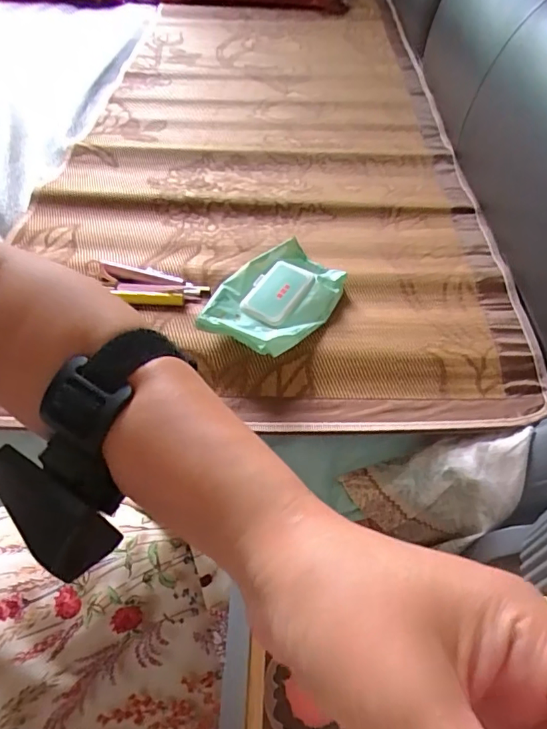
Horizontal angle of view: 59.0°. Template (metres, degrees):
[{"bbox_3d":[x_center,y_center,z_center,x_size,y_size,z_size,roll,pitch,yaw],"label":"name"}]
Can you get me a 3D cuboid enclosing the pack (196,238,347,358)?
[{"bbox_3d":[0.003,-0.084,0.621,0.135,0.040,0.190,29,55,20],"label":"pack"}]

